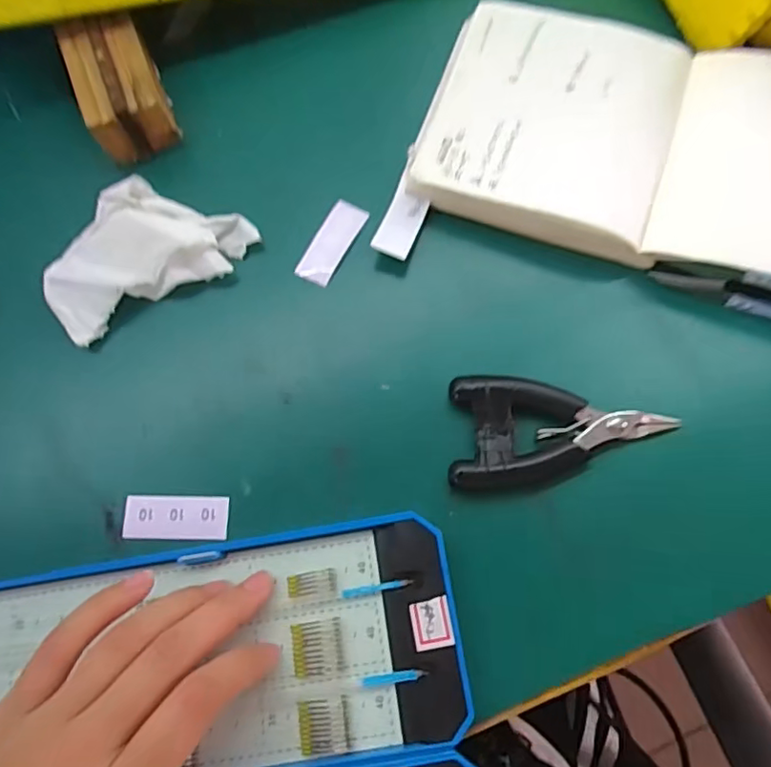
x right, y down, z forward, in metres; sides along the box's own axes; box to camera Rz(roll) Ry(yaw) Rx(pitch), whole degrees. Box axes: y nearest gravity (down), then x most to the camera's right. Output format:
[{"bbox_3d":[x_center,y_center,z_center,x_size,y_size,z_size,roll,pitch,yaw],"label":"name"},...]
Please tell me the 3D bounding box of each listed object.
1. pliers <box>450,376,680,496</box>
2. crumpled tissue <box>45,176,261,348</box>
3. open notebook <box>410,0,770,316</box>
[{"bbox_3d":[0.075,0.022,0.257,0.092,0.010,0.049,2,75,2],"label":"pliers"},{"bbox_3d":[-0.120,-0.068,0.291,0.099,0.023,0.062,-30,76,-7],"label":"crumpled tissue"},{"bbox_3d":[0.143,-0.117,0.292,0.239,0.025,0.142,19,76,6],"label":"open notebook"}]

